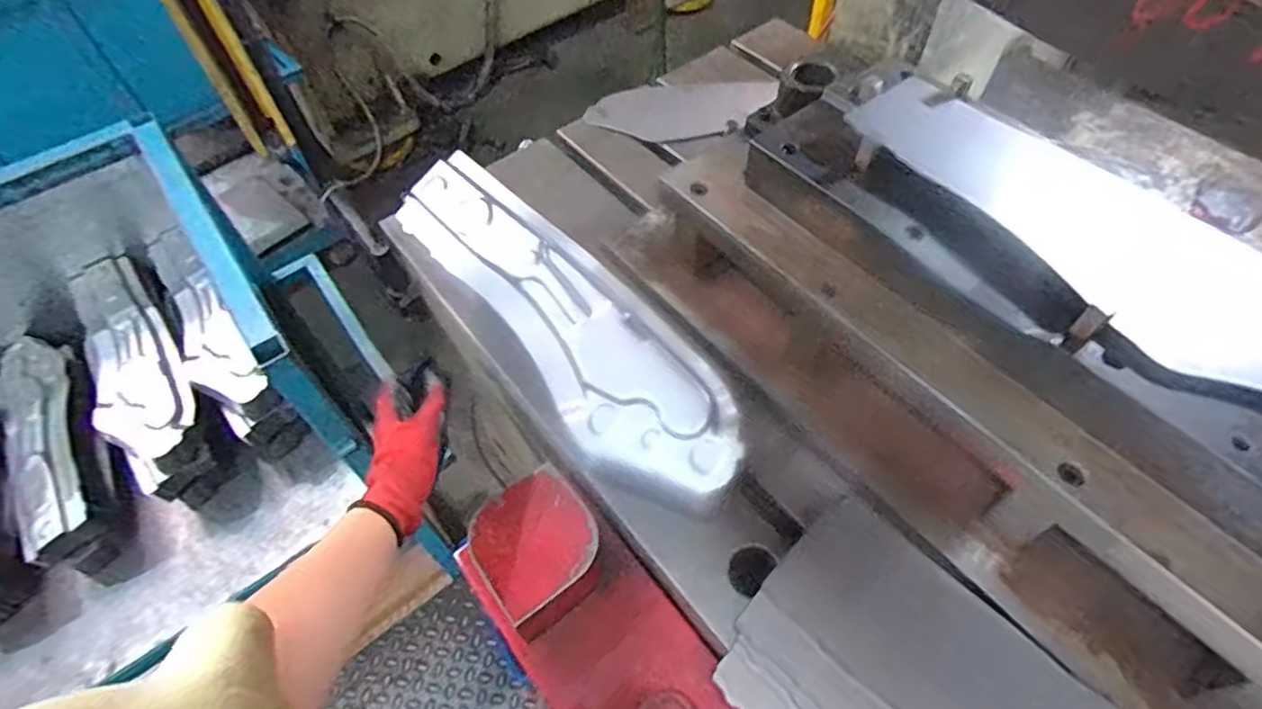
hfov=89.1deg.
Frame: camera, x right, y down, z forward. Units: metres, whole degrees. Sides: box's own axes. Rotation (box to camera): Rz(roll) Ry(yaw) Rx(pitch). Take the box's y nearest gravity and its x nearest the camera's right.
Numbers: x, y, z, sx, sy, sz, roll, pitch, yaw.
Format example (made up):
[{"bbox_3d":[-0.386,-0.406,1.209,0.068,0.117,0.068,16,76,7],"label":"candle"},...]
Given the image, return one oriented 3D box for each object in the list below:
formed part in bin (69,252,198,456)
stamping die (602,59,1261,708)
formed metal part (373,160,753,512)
[{"bbox_3d":[-0.887,-0.001,1.135,0.140,0.063,0.474,-34,59,-20],"label":"formed part in bin"},{"bbox_3d":[0.351,-0.009,0.623,0.292,0.244,0.816,-35,60,-20],"label":"stamping die"},{"bbox_3d":[-0.064,-0.035,0.657,0.134,0.071,0.451,-43,72,0],"label":"formed metal part"}]

